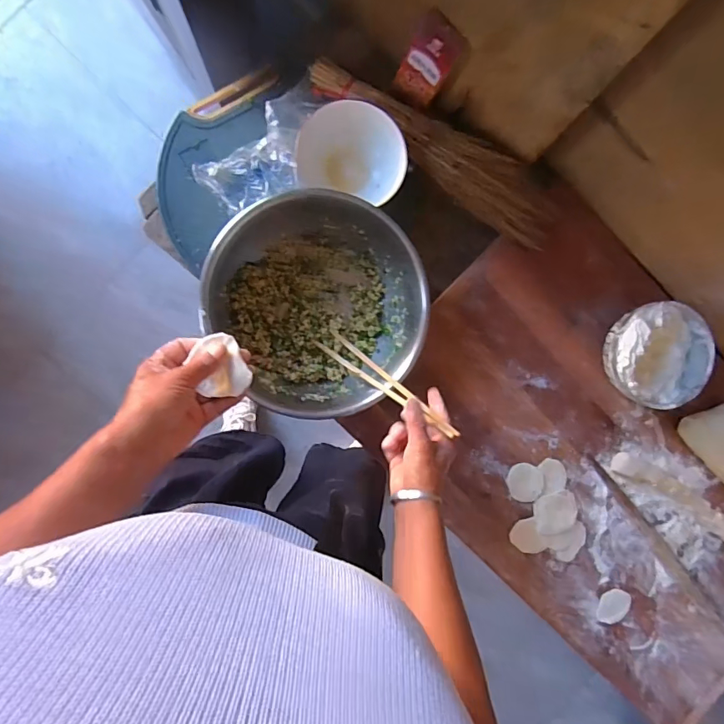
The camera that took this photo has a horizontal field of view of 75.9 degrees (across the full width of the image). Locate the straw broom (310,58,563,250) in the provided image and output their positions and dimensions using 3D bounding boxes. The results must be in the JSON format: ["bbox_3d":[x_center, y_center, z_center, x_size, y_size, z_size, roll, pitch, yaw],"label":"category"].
[{"bbox_3d":[0.102,-0.287,0.630,0.390,0.042,0.085,29,90,-7],"label":"straw broom"}]

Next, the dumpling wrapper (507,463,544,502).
[{"bbox_3d":[0.243,0.180,0.691,0.051,0.008,0.057,-4,94,-6],"label":"dumpling wrapper"}]

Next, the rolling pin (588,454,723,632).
[{"bbox_3d":[0.471,0.302,0.708,0.025,0.023,0.383,-41,97,-2],"label":"rolling pin"}]

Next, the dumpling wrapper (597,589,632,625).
[{"bbox_3d":[0.392,0.380,0.720,0.048,0.004,0.055,22,91,-7],"label":"dumpling wrapper"}]

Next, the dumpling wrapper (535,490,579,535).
[{"bbox_3d":[0.290,0.223,0.694,0.065,0.010,0.063,0,93,-6],"label":"dumpling wrapper"}]

